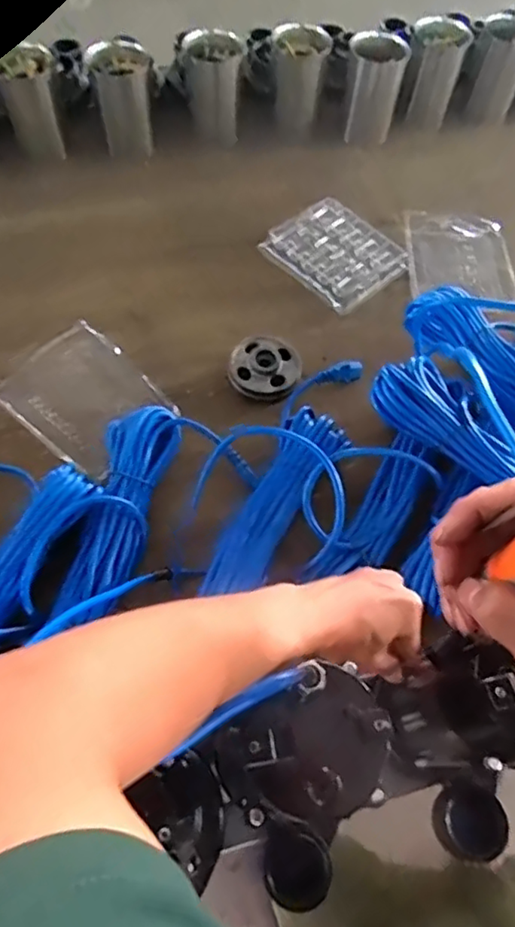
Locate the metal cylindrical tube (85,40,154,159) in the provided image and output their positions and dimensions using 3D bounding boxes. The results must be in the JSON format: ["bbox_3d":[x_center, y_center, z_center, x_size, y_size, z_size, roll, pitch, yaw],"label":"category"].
[{"bbox_3d":[-0.203,-0.561,0.911,0.087,0.127,0.081,1,61,-2],"label":"metal cylindrical tube"}]

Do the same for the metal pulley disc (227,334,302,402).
[{"bbox_3d":[0.009,-0.121,0.726,0.088,0.023,0.089,1,61,-2],"label":"metal pulley disc"}]

